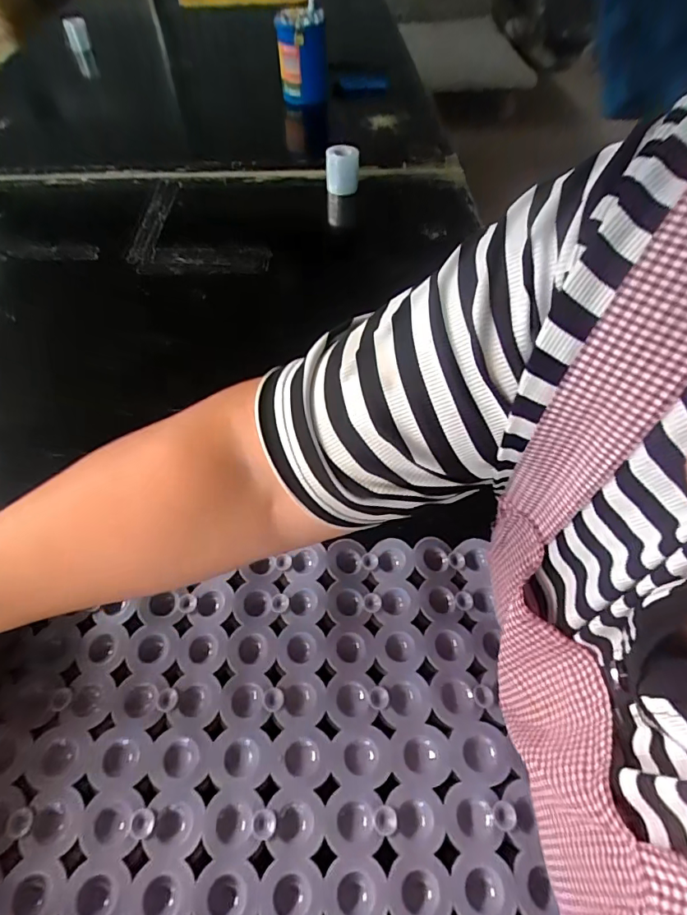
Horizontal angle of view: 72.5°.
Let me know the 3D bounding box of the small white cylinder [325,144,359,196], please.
[{"bbox_3d":[-0.001,-0.595,0.965,0.064,0.083,0.065,2,55,1],"label":"small white cylinder"}]

